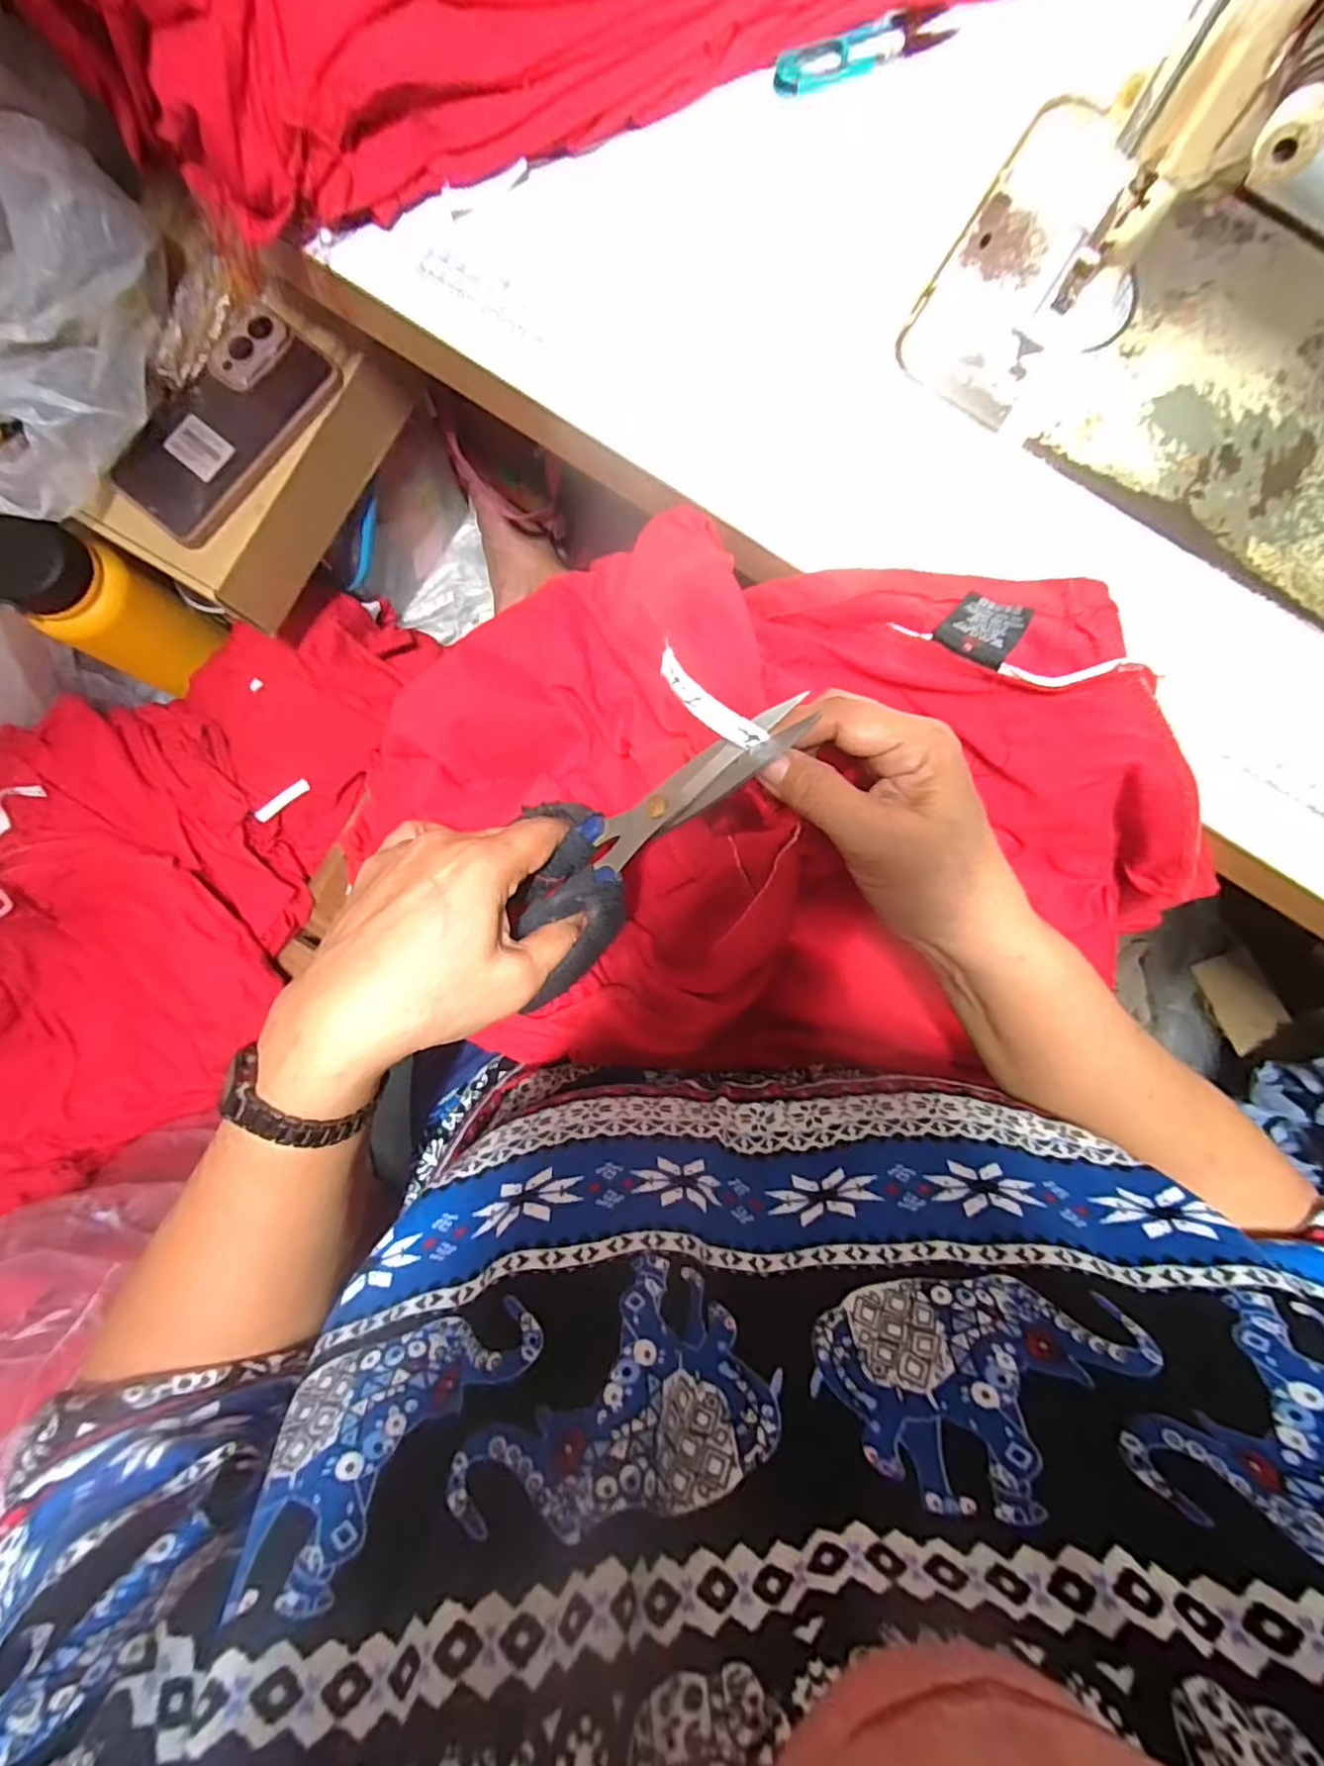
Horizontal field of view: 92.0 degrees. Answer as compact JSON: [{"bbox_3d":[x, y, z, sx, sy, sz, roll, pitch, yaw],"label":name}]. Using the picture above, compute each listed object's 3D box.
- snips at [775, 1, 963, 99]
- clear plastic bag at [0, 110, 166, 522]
[{"bbox_3d":[0.105,-0.436,0.334,0.098,0.009,0.023,-21,88,1],"label":"snips"},{"bbox_3d":[-0.378,-0.327,0.375,0.105,0.088,0.207,39,90,3],"label":"clear plastic bag"}]

